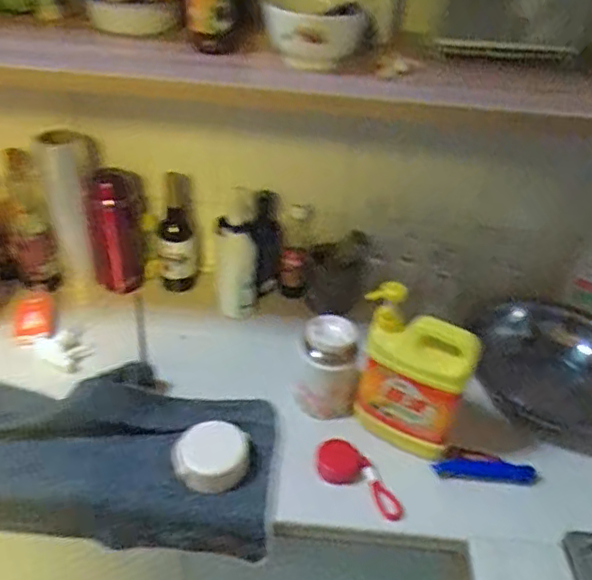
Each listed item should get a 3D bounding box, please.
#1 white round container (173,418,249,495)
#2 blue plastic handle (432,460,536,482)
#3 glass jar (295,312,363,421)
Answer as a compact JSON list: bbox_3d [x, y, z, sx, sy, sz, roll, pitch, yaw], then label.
[{"bbox_3d":[-0.118,0.232,0.830,0.106,0.045,0.094,2,37,-6],"label":"white round container"},{"bbox_3d":[0.269,0.255,0.852,0.145,0.013,0.026,4,36,-3],"label":"blue plastic handle"},{"bbox_3d":[0.049,0.121,0.900,0.085,0.150,0.088,4,36,-3],"label":"glass jar"}]

